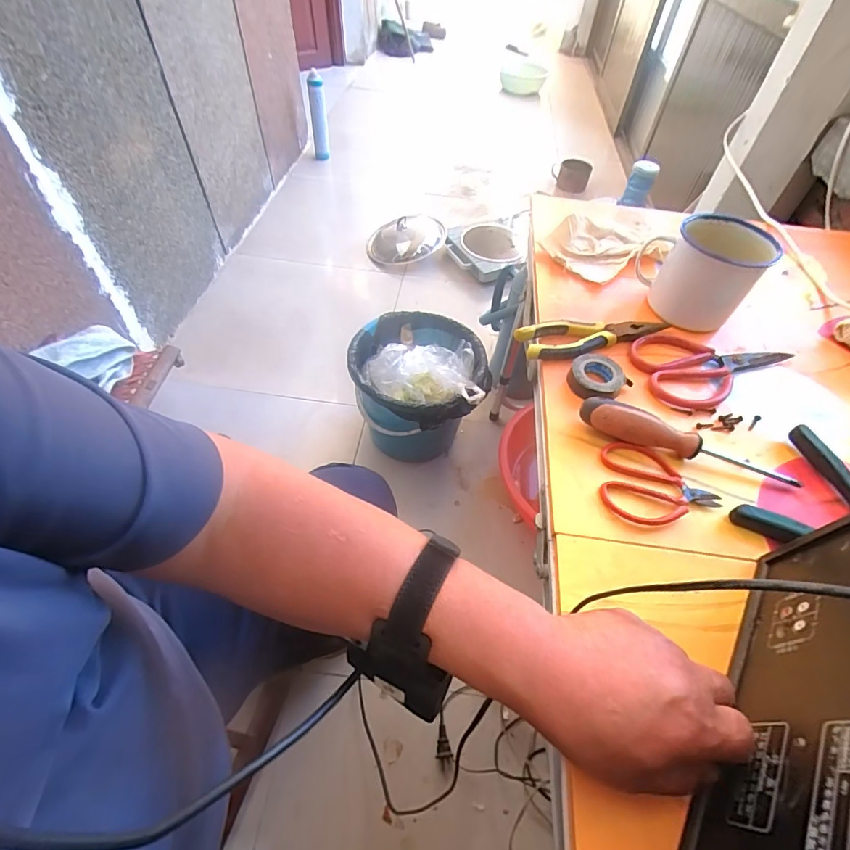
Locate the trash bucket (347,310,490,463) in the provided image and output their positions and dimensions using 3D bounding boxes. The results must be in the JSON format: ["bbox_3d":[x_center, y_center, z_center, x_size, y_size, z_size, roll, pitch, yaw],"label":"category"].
[{"bbox_3d":[-0.014,-0.077,0.987,0.288,0.253,0.270,2,53,-2],"label":"trash bucket"}]

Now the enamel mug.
[{"bbox_3d":[0.330,-0.184,0.516,0.081,0.100,0.107,-13,55,-13],"label":"enamel mug"}]

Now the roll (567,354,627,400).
[{"bbox_3d":[0.181,-0.050,0.457,0.053,0.020,0.052,2,53,-2],"label":"roll"}]

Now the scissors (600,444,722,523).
[{"bbox_3d":[0.210,0.056,0.389,0.100,0.010,0.077,13,53,6],"label":"scissors"}]

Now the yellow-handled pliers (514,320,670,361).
[{"bbox_3d":[0.190,-0.104,0.496,0.169,0.017,0.047,-13,55,-13],"label":"yellow-handled pliers"}]

